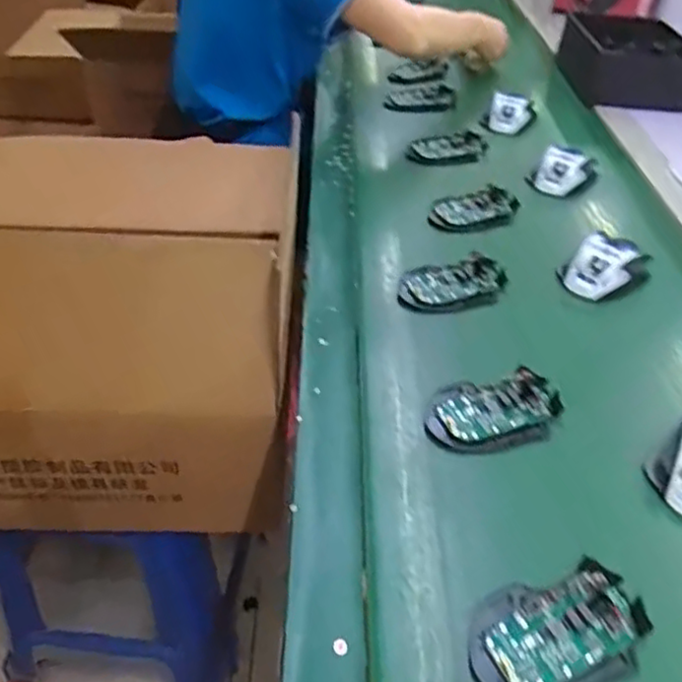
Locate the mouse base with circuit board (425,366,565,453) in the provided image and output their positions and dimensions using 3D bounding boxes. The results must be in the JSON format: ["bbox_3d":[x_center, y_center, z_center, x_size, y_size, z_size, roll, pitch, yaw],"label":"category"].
[{"bbox_3d":[0.127,0.058,0.567,0.115,0.022,0.067,-9,42,-15],"label":"mouse base with circuit board"}]

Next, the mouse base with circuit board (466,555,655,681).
[{"bbox_3d":[0.135,0.183,0.425,0.115,0.026,0.073,-11,43,-18],"label":"mouse base with circuit board"}]

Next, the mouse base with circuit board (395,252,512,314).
[{"bbox_3d":[0.117,-0.058,0.704,0.117,0.021,0.062,-9,42,-15],"label":"mouse base with circuit board"}]

